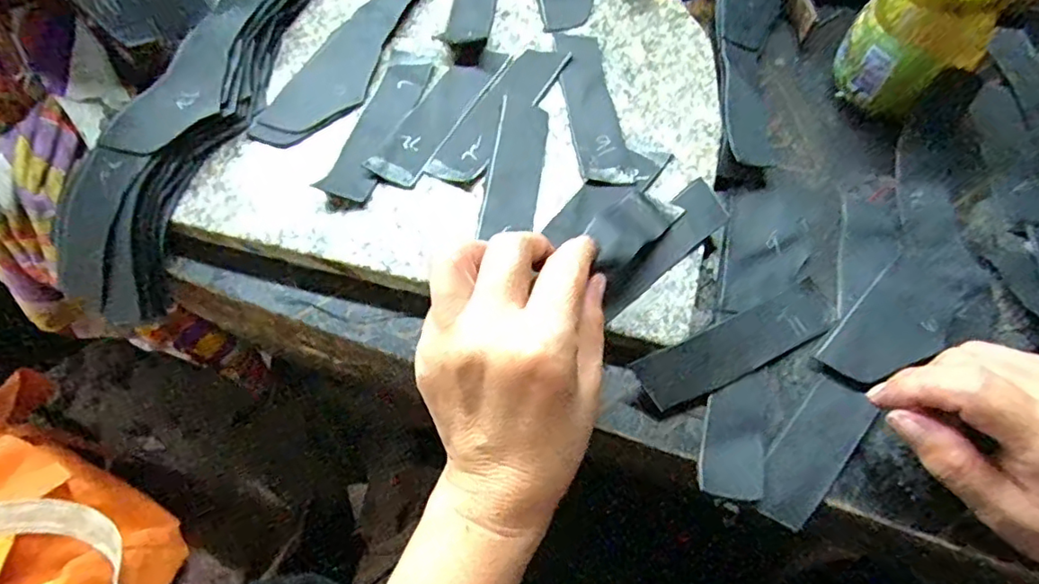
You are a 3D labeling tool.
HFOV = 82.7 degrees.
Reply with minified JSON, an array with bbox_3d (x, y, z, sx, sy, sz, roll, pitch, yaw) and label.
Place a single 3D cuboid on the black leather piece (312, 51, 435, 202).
[{"bbox_3d":[-0.084,-0.104,0.358,0.030,0.006,0.113,18,67,9],"label":"black leather piece"}]

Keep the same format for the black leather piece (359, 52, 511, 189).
[{"bbox_3d":[-0.049,-0.112,0.365,0.030,0.004,0.119,26,68,12],"label":"black leather piece"}]

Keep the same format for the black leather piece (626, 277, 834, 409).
[{"bbox_3d":[0.116,0.027,0.310,0.114,0.004,0.028,-24,76,-13],"label":"black leather piece"}]

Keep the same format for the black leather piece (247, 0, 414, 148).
[{"bbox_3d":[-0.100,-0.172,0.393,0.050,0.004,0.204,23,68,14],"label":"black leather piece"}]

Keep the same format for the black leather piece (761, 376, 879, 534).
[{"bbox_3d":[0.143,0.077,0.286,0.030,0.011,0.074,37,71,16],"label":"black leather piece"}]

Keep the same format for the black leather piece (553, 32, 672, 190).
[{"bbox_3d":[0.052,-0.115,0.362,0.044,0.005,0.121,-9,65,-3],"label":"black leather piece"}]

